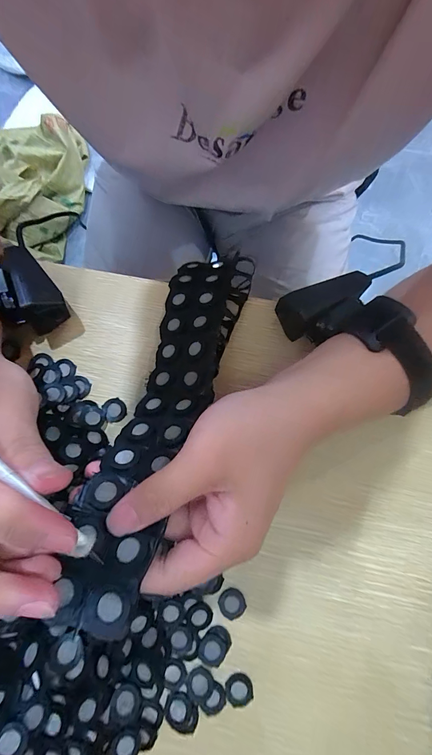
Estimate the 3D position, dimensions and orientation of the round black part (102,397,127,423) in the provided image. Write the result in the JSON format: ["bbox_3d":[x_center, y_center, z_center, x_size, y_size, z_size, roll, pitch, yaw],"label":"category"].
[{"bbox_3d":[-0.080,0.026,0.260,0.017,0.004,0.018,0,77,0],"label":"round black part"}]

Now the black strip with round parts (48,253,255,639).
[{"bbox_3d":[-0.031,0.008,0.229,0.058,0.031,0.268,15,55,4],"label":"black strip with round parts"}]

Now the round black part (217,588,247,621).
[{"bbox_3d":[0.011,0.159,0.231,0.018,0.004,0.018,0,77,0],"label":"round black part"}]

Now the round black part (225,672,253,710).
[{"bbox_3d":[0.016,0.210,0.220,0.018,0.004,0.019,0,77,0],"label":"round black part"}]

